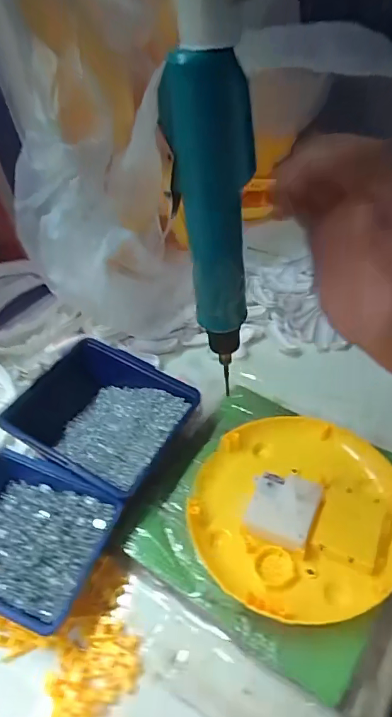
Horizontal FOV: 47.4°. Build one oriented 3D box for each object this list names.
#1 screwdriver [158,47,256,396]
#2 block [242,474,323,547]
[{"bbox_3d":[0.011,-0.077,0.268,0.037,0.180,0.031,22,50,28],"label":"screwdriver"},{"bbox_3d":[0.076,0.132,0.388,0.054,0.024,0.058,13,46,21],"label":"block"}]

